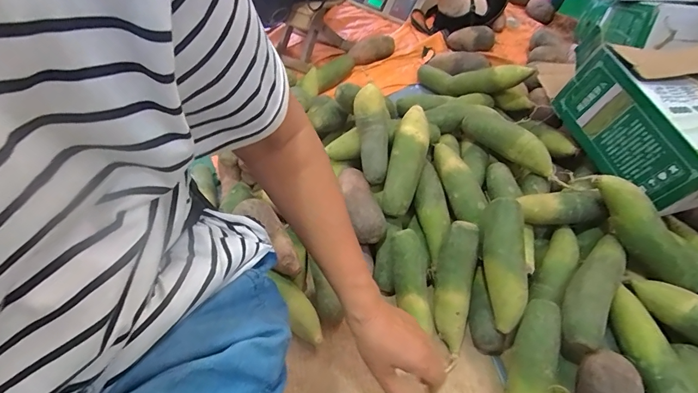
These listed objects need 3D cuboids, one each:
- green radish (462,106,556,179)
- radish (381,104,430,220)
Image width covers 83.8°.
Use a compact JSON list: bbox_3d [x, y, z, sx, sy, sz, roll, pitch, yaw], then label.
[{"bbox_3d":[0.286,-0.110,0.727,0.065,0.055,0.204,-22,52,-13],"label":"green radish"},{"bbox_3d":[0.101,-0.069,0.669,0.059,0.048,0.202,12,74,14],"label":"radish"}]

